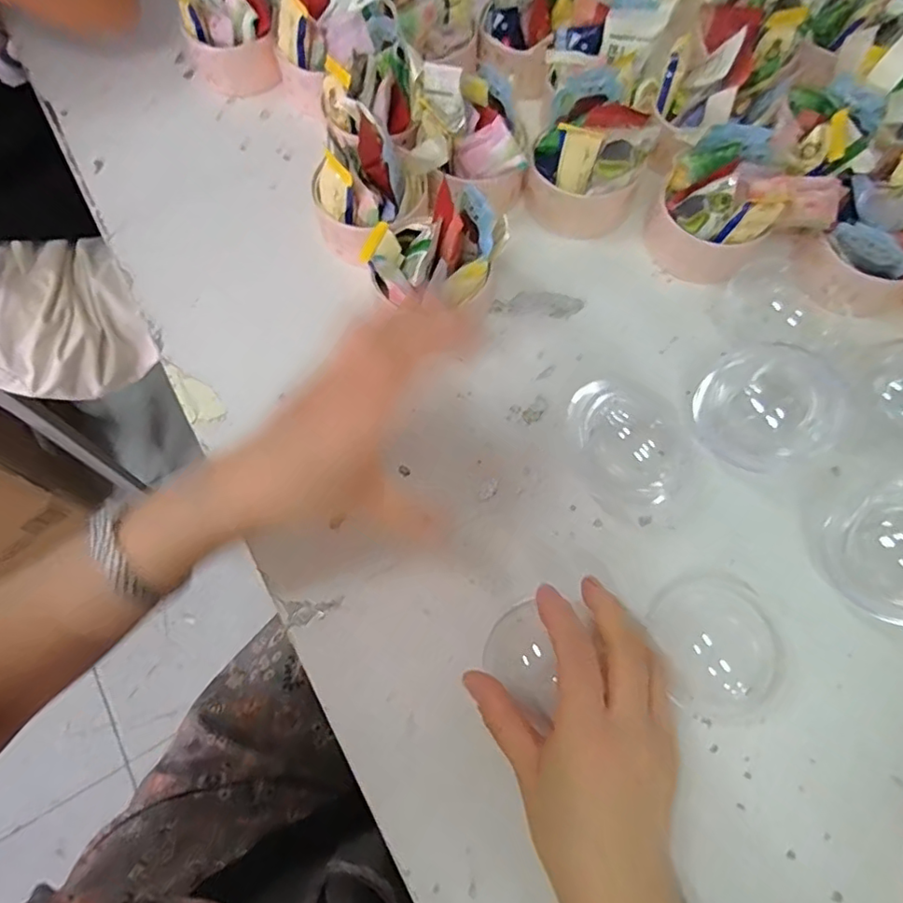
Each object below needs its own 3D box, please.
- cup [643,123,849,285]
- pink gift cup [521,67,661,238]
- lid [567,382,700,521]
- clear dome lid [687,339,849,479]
[{"bbox_3d":[0.196,-0.172,0.405,0.094,0.070,0.087,-20,70,-6],"label":"cup"},{"bbox_3d":[0.104,-0.217,0.424,0.095,0.076,0.080,13,70,6],"label":"pink gift cup"},{"bbox_3d":[0.117,-0.008,0.369,0.078,0.029,0.092,-32,72,-12],"label":"lid"},{"bbox_3d":[0.205,-0.028,0.366,0.082,0.038,0.073,-11,69,-4],"label":"clear dome lid"}]

